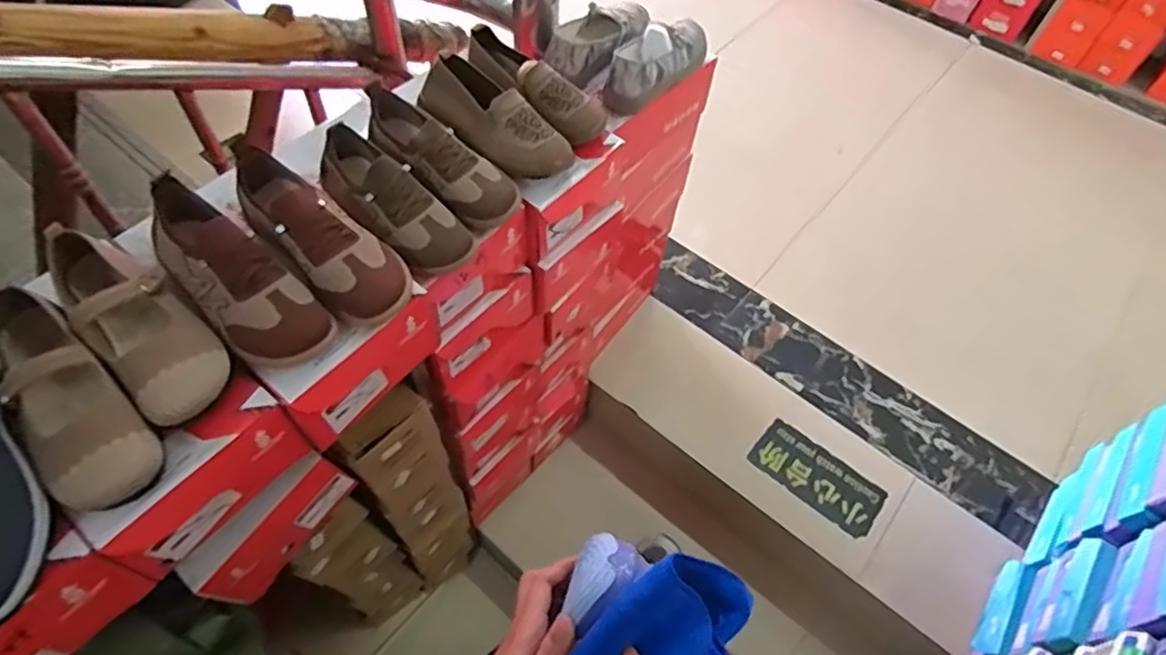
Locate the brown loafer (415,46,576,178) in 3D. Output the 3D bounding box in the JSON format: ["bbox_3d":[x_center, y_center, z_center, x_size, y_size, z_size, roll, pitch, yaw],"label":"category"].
[{"bbox_3d":[-0.121,-0.277,0.846,0.099,0.061,0.211,-35,65,-24],"label":"brown loafer"}]

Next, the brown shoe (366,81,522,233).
[{"bbox_3d":[-0.183,-0.215,0.797,0.223,0.073,0.074,36,61,18],"label":"brown shoe"}]

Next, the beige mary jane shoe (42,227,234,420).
[{"bbox_3d":[-0.435,-0.012,0.622,0.251,0.072,0.083,40,62,20],"label":"beige mary jane shoe"}]

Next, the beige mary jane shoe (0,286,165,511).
[{"bbox_3d":[-0.480,0.056,0.584,0.261,0.081,0.084,41,63,21],"label":"beige mary jane shoe"}]

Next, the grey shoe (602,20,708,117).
[{"bbox_3d":[0.112,-0.427,1.013,0.080,0.084,0.214,40,62,20],"label":"grey shoe"}]

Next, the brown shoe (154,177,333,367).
[{"bbox_3d":[-0.352,-0.052,0.641,0.223,0.065,0.083,43,62,5],"label":"brown shoe"}]

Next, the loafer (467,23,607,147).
[{"bbox_3d":[-0.069,-0.335,0.884,0.207,0.072,0.065,37,61,18],"label":"loafer"}]

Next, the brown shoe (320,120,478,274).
[{"bbox_3d":[-0.229,-0.152,0.759,0.210,0.070,0.083,40,62,20],"label":"brown shoe"}]

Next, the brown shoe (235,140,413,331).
[{"bbox_3d":[-0.284,-0.109,0.679,0.234,0.083,0.081,38,62,19],"label":"brown shoe"}]

